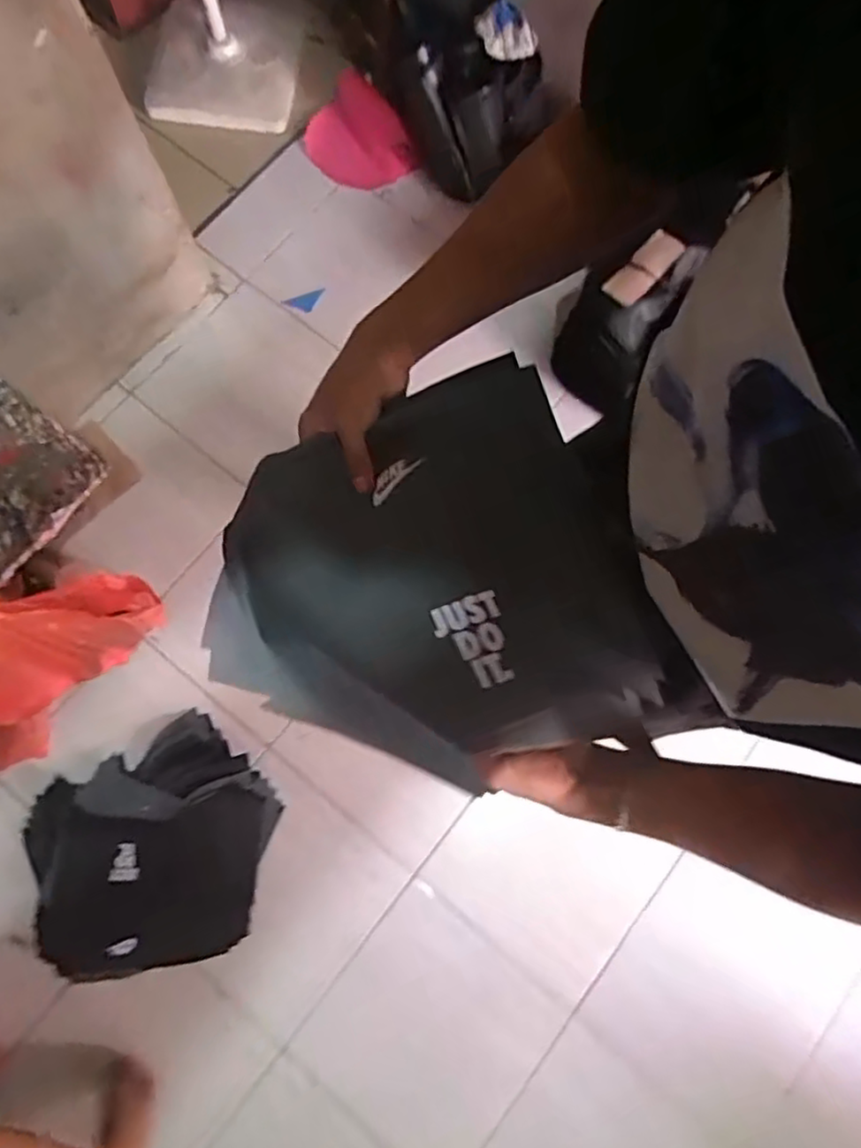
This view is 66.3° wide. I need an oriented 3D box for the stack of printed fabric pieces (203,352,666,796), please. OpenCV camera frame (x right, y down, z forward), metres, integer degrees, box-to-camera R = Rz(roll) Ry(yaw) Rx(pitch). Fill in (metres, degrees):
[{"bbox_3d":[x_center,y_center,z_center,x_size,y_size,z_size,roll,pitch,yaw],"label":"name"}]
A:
[{"bbox_3d":[-0.012,0.001,0.486,0.300,0.084,0.286,-20,78,-6],"label":"stack of printed fabric pieces"}]

